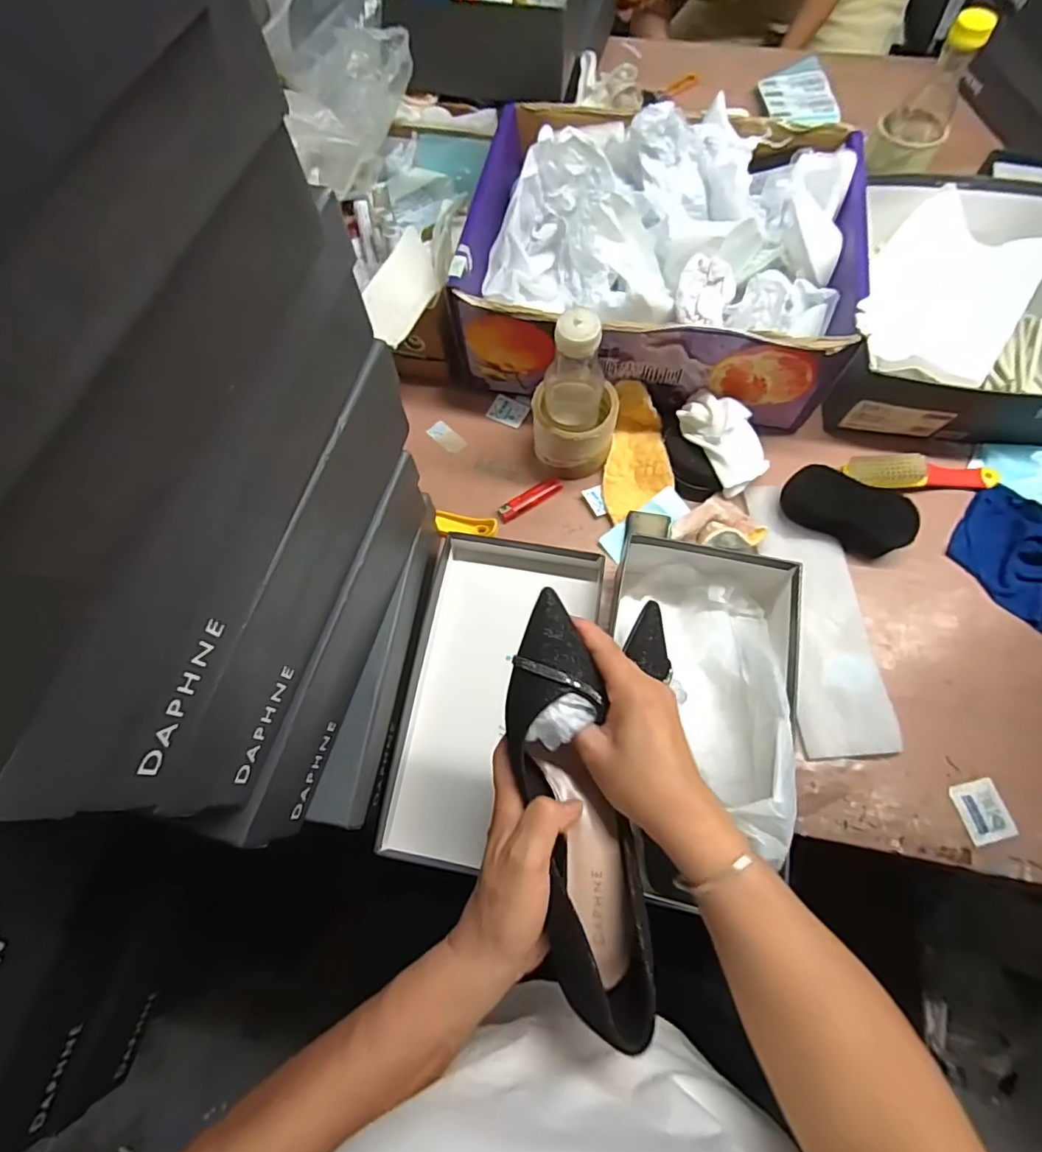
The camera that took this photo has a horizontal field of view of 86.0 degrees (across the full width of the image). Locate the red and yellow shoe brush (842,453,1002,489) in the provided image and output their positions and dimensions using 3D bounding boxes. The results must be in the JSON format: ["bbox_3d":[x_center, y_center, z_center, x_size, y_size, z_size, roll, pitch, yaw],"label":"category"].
[{"bbox_3d":[0.442,-0.113,0.611,0.154,0.035,0.037,3,69,4],"label":"red and yellow shoe brush"}]

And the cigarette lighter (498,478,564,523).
[{"bbox_3d":[0.011,-0.088,0.632,0.081,0.006,0.021,-32,71,-9],"label":"cigarette lighter"}]

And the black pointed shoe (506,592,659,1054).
[{"bbox_3d":[0.034,0.131,0.342,0.067,0.065,0.238,-11,75,-2],"label":"black pointed shoe"}]

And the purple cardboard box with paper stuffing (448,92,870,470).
[{"bbox_3d":[0.154,-0.364,0.649,0.402,0.154,0.324,11,70,6],"label":"purple cardboard box with paper stuffing"}]

